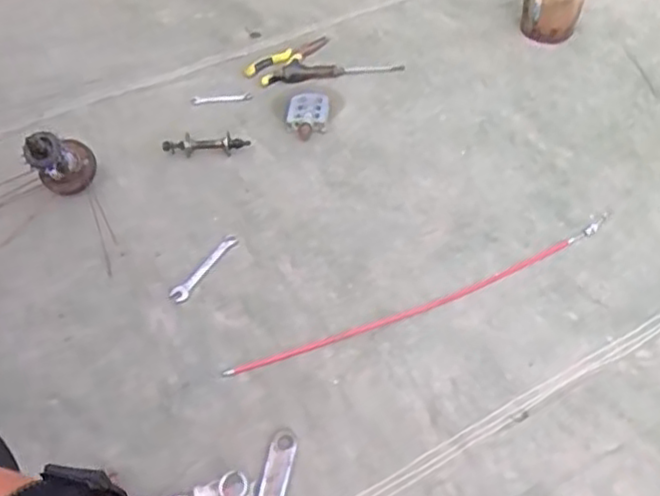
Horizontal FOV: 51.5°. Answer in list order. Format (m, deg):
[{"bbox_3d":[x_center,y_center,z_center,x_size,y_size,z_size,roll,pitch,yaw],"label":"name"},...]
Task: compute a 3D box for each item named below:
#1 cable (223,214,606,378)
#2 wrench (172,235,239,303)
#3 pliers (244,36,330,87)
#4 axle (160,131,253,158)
[{"bbox_3d":[0.140,0.068,0.935,0.584,0.007,0.031,-21,53,-14],"label":"cable"},{"bbox_3d":[-0.178,0.027,0.978,0.022,0.011,0.131,26,56,22],"label":"wrench"},{"bbox_3d":[-0.066,-0.351,1.258,0.181,0.021,0.066,-30,56,-20],"label":"pliers"},{"bbox_3d":[-0.204,-0.168,1.116,0.144,0.026,0.034,-1,51,1],"label":"axle"}]

